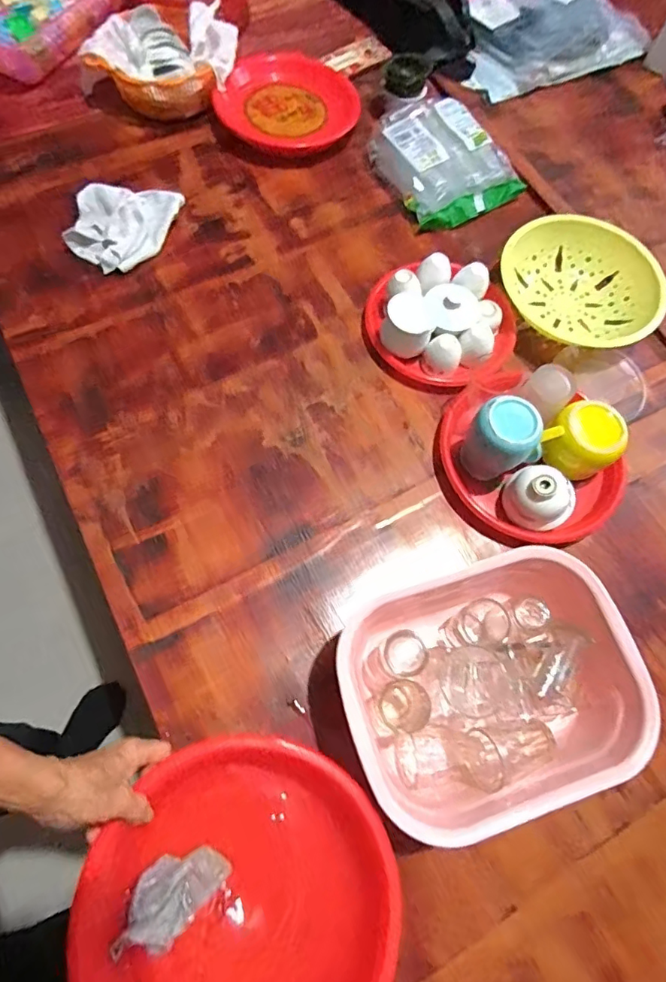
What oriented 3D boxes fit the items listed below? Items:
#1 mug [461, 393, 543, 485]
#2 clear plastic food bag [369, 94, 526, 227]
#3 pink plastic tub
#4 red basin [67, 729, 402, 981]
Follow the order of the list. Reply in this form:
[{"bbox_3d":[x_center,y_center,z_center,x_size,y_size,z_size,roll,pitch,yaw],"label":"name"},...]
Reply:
[{"bbox_3d":[0.223,-0.066,0.667,0.079,0.108,0.074,1,70,-3],"label":"mug"},{"bbox_3d":[0.193,-0.577,0.885,0.199,0.066,0.222,-29,72,-12],"label":"clear plastic food bag"},{"bbox_3d":[0.162,0.212,0.556,0.302,0.107,0.235,-17,70,-8],"label":"pink plastic tub"},{"bbox_3d":[-0.094,0.388,0.488,0.261,0.116,0.269,1,68,-2],"label":"red basin"}]

